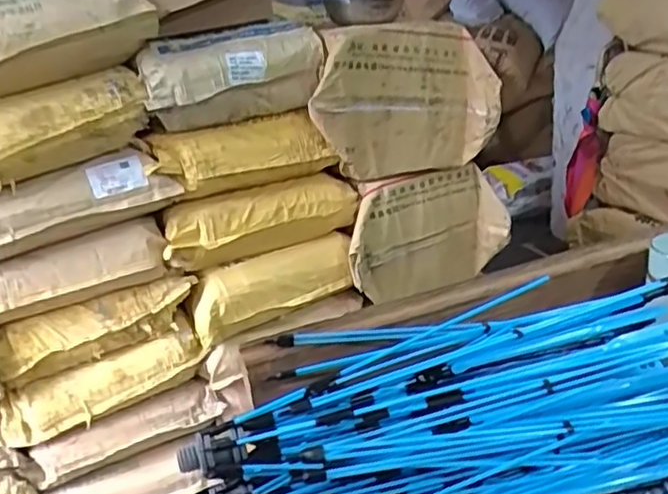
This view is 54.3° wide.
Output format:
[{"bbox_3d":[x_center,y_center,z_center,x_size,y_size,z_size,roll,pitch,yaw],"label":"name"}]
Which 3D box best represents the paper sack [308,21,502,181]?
[{"bbox_3d":[0.150,-0.320,1.429,0.404,0.319,0.113,-12,23,-15],"label":"paper sack"}]

